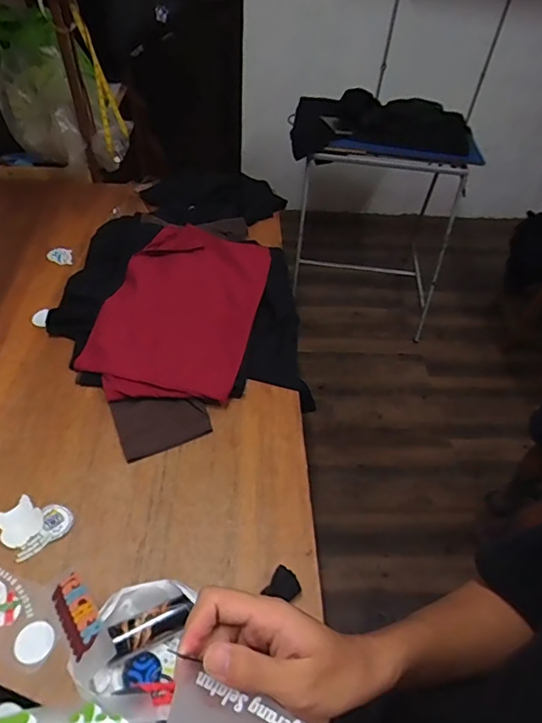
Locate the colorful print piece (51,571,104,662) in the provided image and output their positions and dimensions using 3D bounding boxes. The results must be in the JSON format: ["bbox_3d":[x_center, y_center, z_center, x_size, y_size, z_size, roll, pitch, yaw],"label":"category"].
[{"bbox_3d":[-0.283,0.367,0.703,0.049,0.009,0.139,-27,35,-25],"label":"colorful print piece"}]

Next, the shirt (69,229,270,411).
[{"bbox_3d":[-0.194,-0.130,1.120,0.313,0.079,0.510,13,50,5],"label":"shirt"}]

